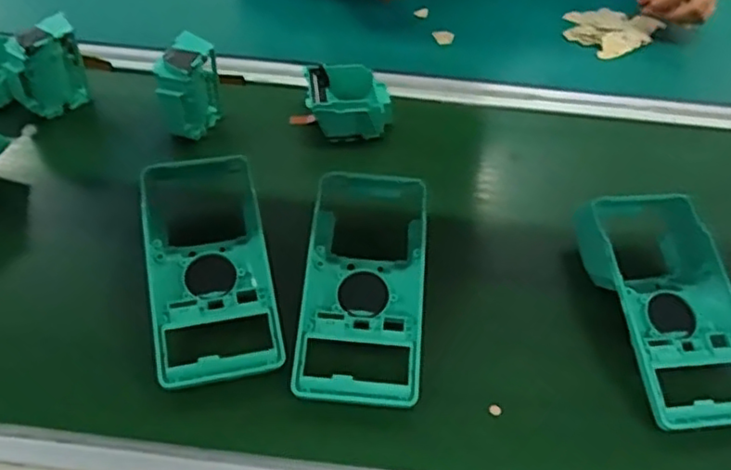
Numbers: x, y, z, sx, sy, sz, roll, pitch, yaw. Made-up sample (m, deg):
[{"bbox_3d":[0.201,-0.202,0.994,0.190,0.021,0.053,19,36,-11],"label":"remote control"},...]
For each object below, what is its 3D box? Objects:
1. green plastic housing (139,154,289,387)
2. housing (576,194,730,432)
[{"bbox_3d":[-0.112,0.012,0.460,0.084,0.040,0.182,-11,46,-13],"label":"green plastic housing"},{"bbox_3d":[0.211,0.043,0.464,0.096,0.058,0.190,-3,45,-6],"label":"housing"}]

